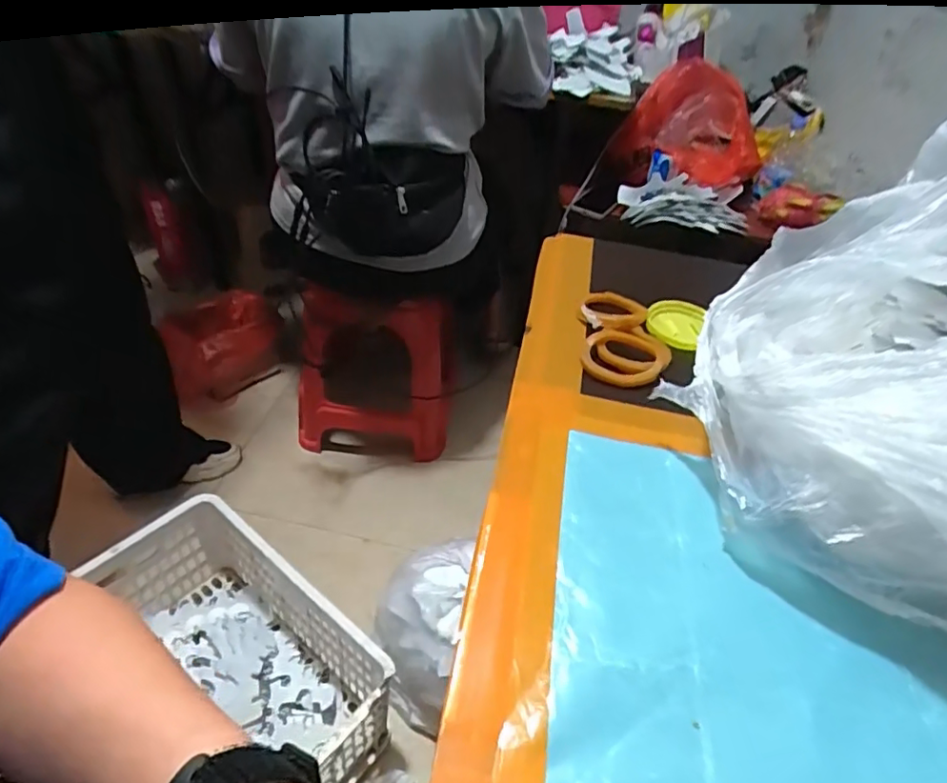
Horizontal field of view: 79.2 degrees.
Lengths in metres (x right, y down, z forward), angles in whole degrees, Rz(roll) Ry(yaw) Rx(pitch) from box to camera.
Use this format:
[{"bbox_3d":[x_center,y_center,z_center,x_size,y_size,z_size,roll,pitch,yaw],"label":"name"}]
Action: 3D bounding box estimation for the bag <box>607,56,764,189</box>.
[{"bbox_3d":[0.458,-0.546,1.207,0.324,0.227,0.175,4,40,-4],"label":"bag"}]

